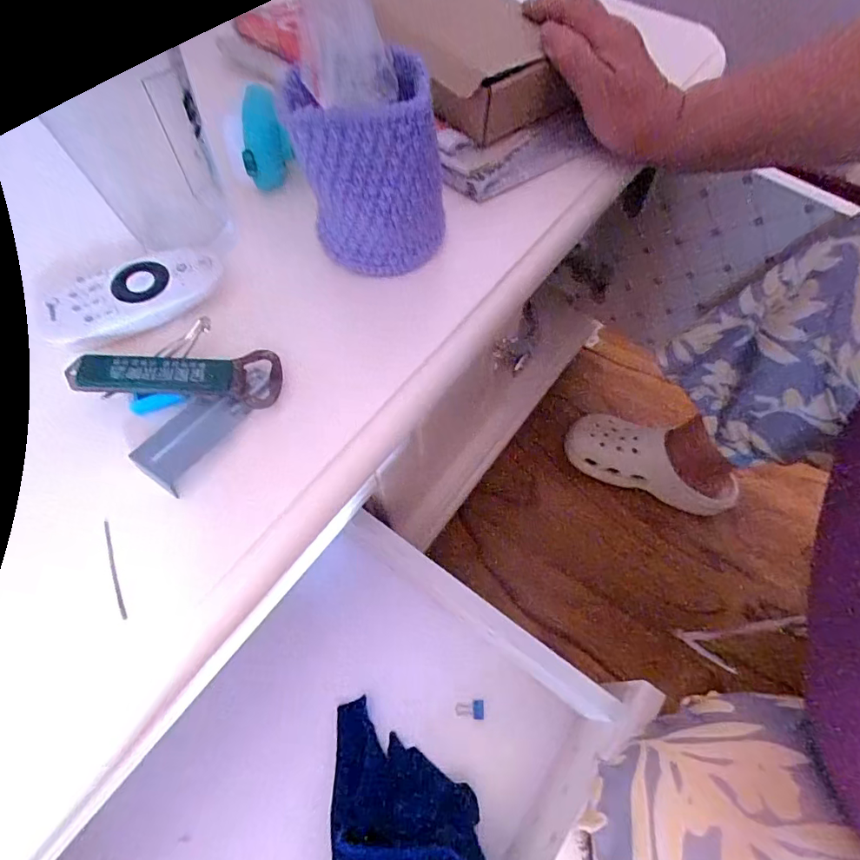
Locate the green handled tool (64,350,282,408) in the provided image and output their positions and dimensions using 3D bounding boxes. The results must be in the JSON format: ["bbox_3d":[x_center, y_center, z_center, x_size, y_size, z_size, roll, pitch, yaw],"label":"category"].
[{"bbox_3d":[-0.136,-0.030,0.272,0.105,0.009,0.032,1,60,-13],"label":"green handled tool"}]

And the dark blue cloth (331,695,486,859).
[{"bbox_3d":[-0.018,0.318,0.391,0.110,0.061,0.186,-6,61,-1],"label":"dark blue cloth"}]

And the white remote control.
[{"bbox_3d":[-0.179,-0.081,0.300,0.104,0.012,0.050,-23,63,-10],"label":"white remote control"}]

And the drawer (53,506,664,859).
[{"bbox_3d":[-0.080,0.306,0.381,0.281,0.153,0.399,32,67,18],"label":"drawer"}]

